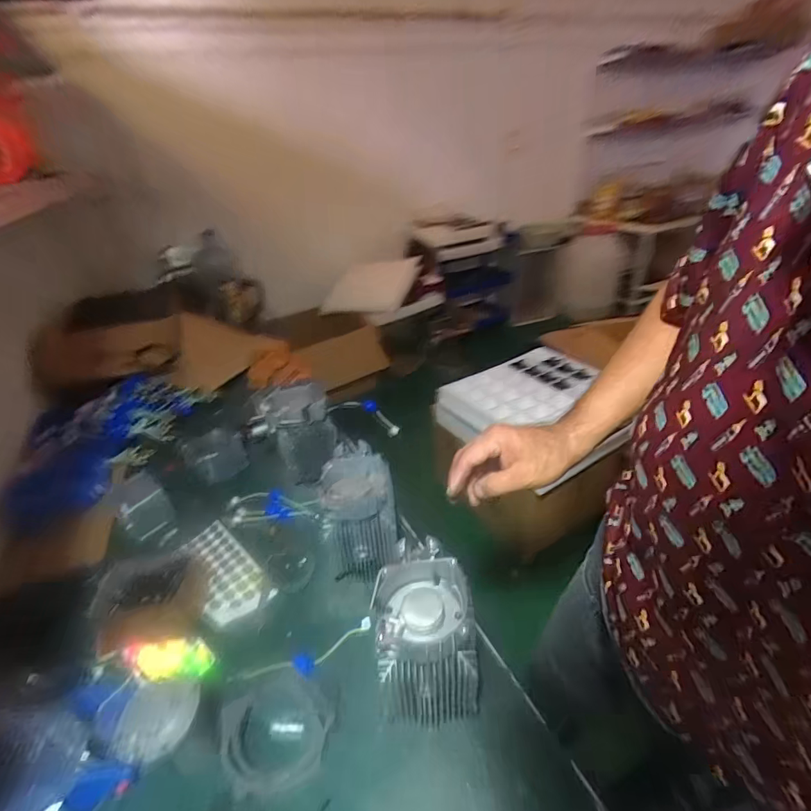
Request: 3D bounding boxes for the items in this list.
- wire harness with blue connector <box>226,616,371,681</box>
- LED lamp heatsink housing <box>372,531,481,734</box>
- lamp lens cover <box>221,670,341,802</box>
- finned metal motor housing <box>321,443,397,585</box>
[{"bbox_3d":[-0.148,0.379,0.638,0.214,0.012,0.048,-18,36,-20],"label":"wire harness with blue connector"},{"bbox_3d":[0.024,0.321,0.568,0.128,0.204,0.139,-11,33,-11],"label":"LED lamp heatsink housing"},{"bbox_3d":[-0.164,0.416,0.562,0.143,0.034,0.128,-8,25,-11],"label":"lamp lens cover"},{"bbox_3d":[-0.085,0.194,0.770,0.118,0.203,0.137,-7,33,-4],"label":"finned metal motor housing"}]

